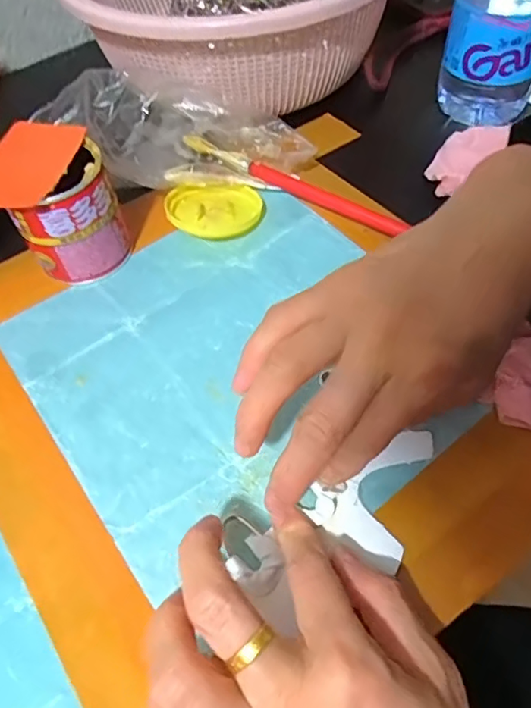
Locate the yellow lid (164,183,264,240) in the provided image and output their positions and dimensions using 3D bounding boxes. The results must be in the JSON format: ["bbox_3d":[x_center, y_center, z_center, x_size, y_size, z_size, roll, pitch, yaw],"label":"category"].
[{"bbox_3d":[-0.035,-0.101,0.379,0.065,0.017,0.054,-4,54,1],"label":"yellow lid"}]

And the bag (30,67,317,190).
[{"bbox_3d":[-0.060,-0.157,0.392,0.184,0.050,0.074,8,54,-9],"label":"bag"}]

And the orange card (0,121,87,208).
[{"bbox_3d":[-0.142,-0.114,0.322,0.048,0.005,0.079,8,55,0],"label":"orange card"}]

